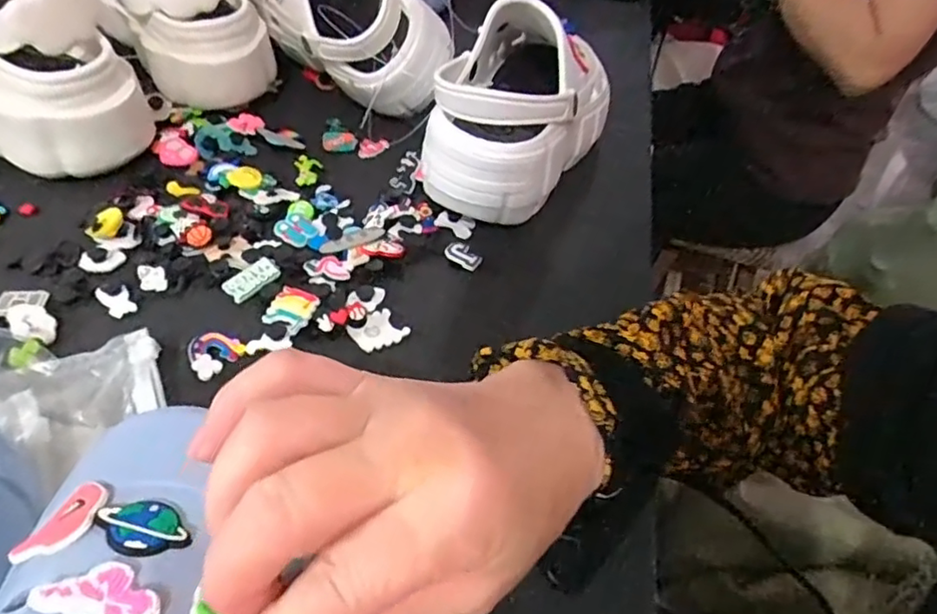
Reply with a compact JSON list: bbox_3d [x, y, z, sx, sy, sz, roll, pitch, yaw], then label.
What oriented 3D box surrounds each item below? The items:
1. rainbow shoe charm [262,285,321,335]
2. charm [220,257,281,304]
[{"bbox_3d":[-0.108,0.000,0.370,0.029,0.004,0.032,18,47,10],"label":"rainbow shoe charm"},{"bbox_3d":[-0.133,-0.018,0.379,0.018,0.008,0.037,30,50,20],"label":"charm"}]

